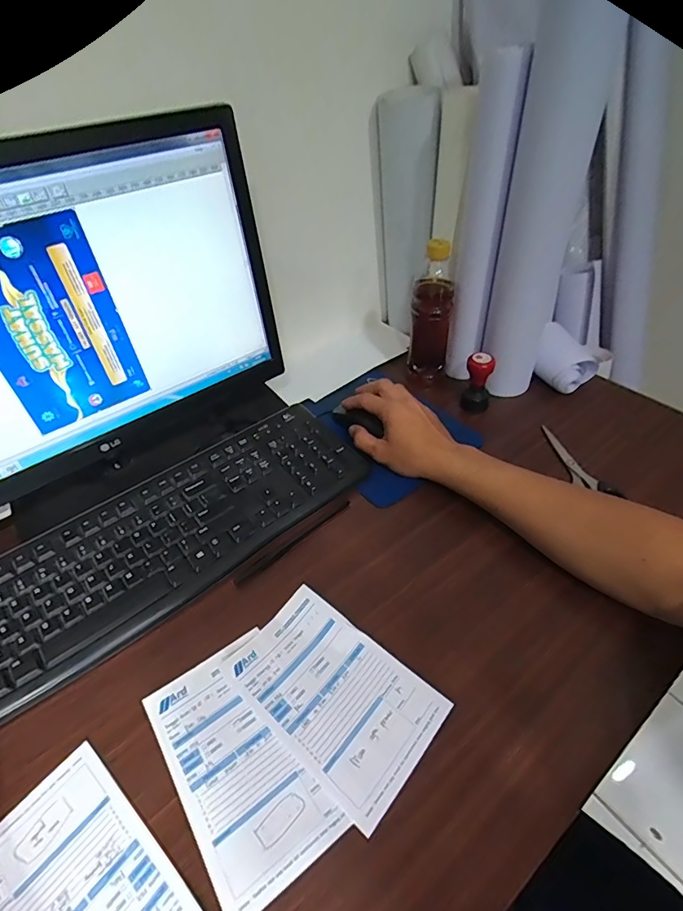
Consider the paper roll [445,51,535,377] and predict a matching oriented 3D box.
[{"bbox_3d":[0.167,-0.259,0.567,0.054,0.347,0.050,6,44,10],"label":"paper roll"}]

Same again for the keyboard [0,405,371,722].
[{"bbox_3d":[-0.178,0.078,0.477,0.430,0.019,0.151,-32,53,-26],"label":"keyboard"}]

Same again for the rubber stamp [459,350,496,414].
[{"bbox_3d":[0.178,-0.094,0.600,0.038,0.076,0.031,13,46,17],"label":"rubber stamp"}]

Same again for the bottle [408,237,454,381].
[{"bbox_3d":[0.121,-0.194,0.621,0.055,0.176,0.051,11,45,15],"label":"bottle"}]

